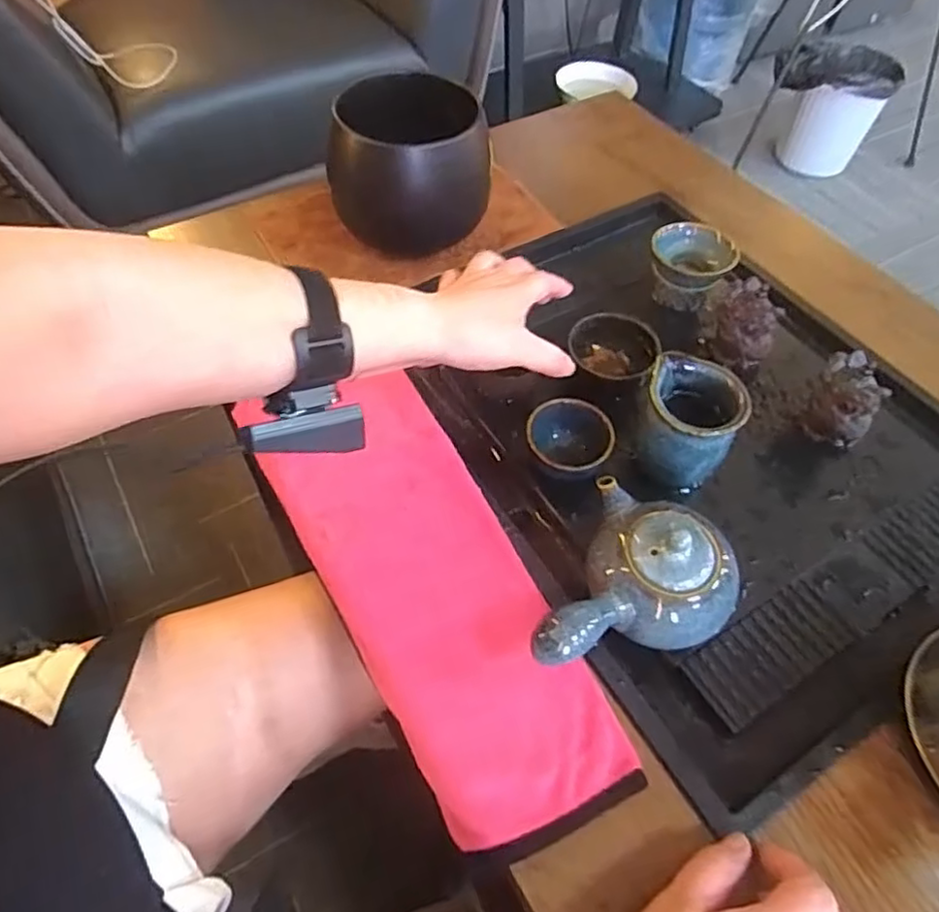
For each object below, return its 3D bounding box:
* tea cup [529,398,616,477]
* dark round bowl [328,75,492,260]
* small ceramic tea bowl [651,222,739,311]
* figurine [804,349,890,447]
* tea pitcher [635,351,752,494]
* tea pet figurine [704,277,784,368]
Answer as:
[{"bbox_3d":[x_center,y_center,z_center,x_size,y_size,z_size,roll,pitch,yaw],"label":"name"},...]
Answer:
[{"bbox_3d":[0.075,-0.017,0.489,0.057,0.039,0.049,2,55,-1],"label":"tea cup"},{"bbox_3d":[-0.056,-0.266,0.603,0.117,0.117,0.130,-19,58,-15],"label":"dark round bowl"},{"bbox_3d":[0.198,-0.169,0.597,0.070,0.063,0.070,19,57,11],"label":"small ceramic tea bowl"},{"bbox_3d":[0.282,-0.039,0.502,0.031,0.070,0.048,-20,58,-15],"label":"figurine"},{"bbox_3d":[0.155,-0.020,0.476,0.065,0.087,0.071,17,56,10],"label":"tea pitcher"},{"bbox_3d":[0.230,-0.113,0.550,0.053,0.066,0.048,27,59,16],"label":"tea pet figurine"}]

